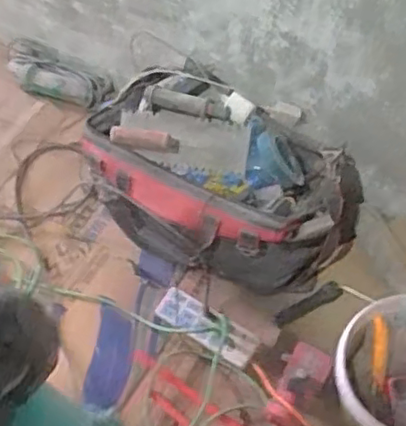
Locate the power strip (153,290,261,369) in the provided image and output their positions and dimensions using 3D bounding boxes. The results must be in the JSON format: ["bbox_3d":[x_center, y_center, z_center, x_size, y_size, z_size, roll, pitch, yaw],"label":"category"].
[{"bbox_3d":[0.007,0.245,1.380,0.231,0.031,0.075,31,63,18],"label":"power strip"}]

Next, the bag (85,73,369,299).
[{"bbox_3d":[0.042,-0.064,1.378,0.569,0.318,0.331,18,60,11],"label":"bag"}]

